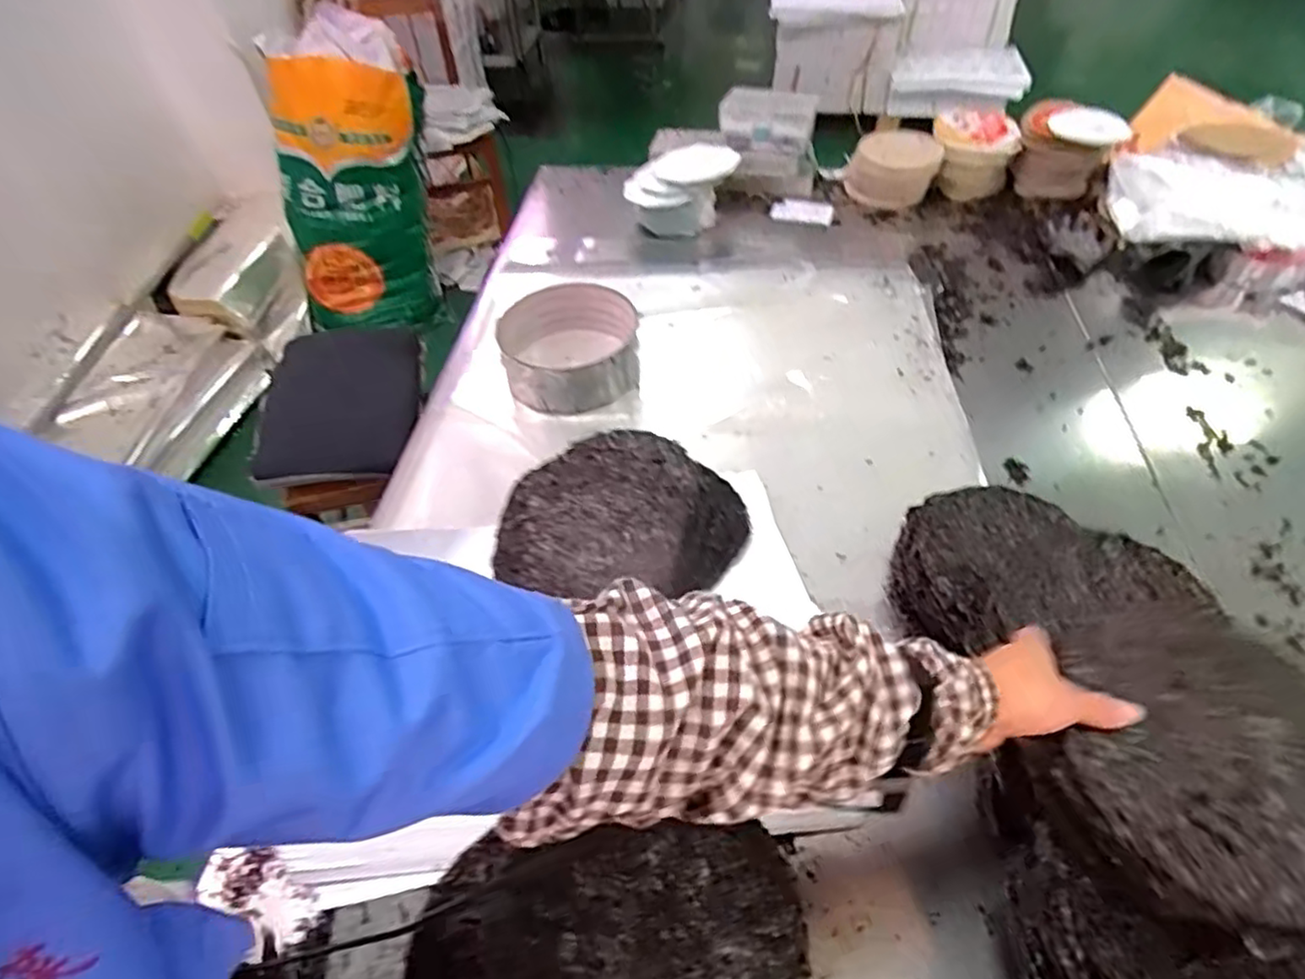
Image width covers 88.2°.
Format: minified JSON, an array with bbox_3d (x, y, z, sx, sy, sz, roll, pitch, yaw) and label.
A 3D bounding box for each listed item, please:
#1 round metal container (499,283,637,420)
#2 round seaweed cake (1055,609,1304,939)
[{"bbox_3d":[-0.120,-0.210,1.004,0.205,0.080,0.212,-7,49,-3],"label":"round metal container"},{"bbox_3d":[0.366,0.172,0.433,0.178,0.034,0.177,-2,49,2],"label":"round seaweed cake"}]

